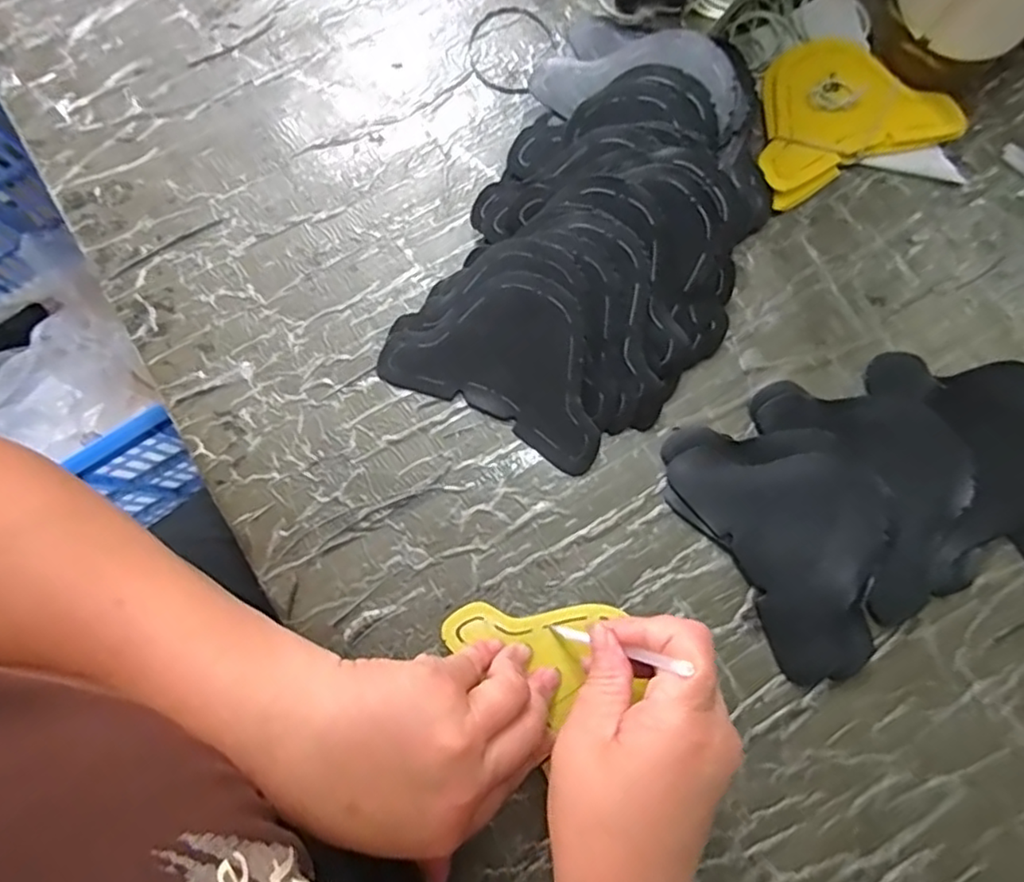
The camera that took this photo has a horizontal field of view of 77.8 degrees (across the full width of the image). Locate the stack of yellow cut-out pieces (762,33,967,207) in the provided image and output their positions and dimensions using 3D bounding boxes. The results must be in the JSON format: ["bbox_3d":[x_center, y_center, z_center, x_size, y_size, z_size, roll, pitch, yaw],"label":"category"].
[{"bbox_3d":[0.208,-0.212,0.401,0.133,0.014,0.093,-22,81,-5],"label":"stack of yellow cut-out pieces"}]

